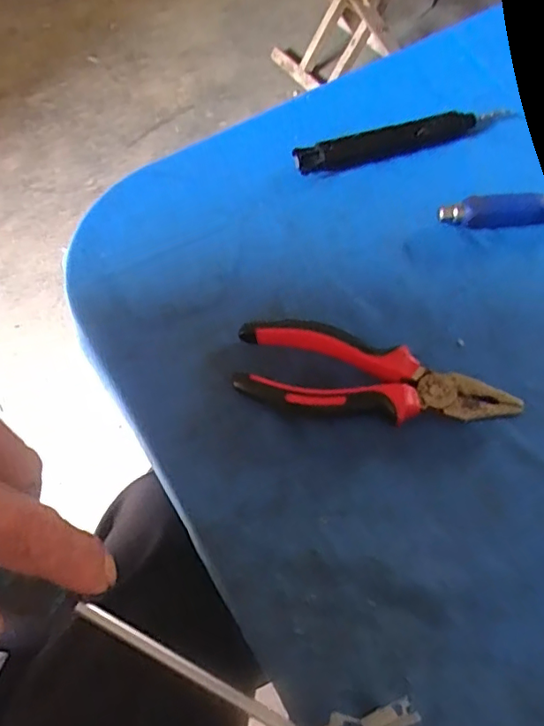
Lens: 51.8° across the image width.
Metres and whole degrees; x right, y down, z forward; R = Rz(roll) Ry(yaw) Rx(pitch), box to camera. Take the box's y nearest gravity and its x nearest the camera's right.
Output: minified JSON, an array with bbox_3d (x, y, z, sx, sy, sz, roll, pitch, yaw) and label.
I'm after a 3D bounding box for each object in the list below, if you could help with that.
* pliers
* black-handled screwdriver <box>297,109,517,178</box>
[{"bbox_3d":[0.057,0.011,0.322,0.155,0.023,0.052,13,65,8],"label":"pliers"},{"bbox_3d":[0.102,-0.165,0.406,0.174,0.013,0.020,-15,64,-5],"label":"black-handled screwdriver"}]

